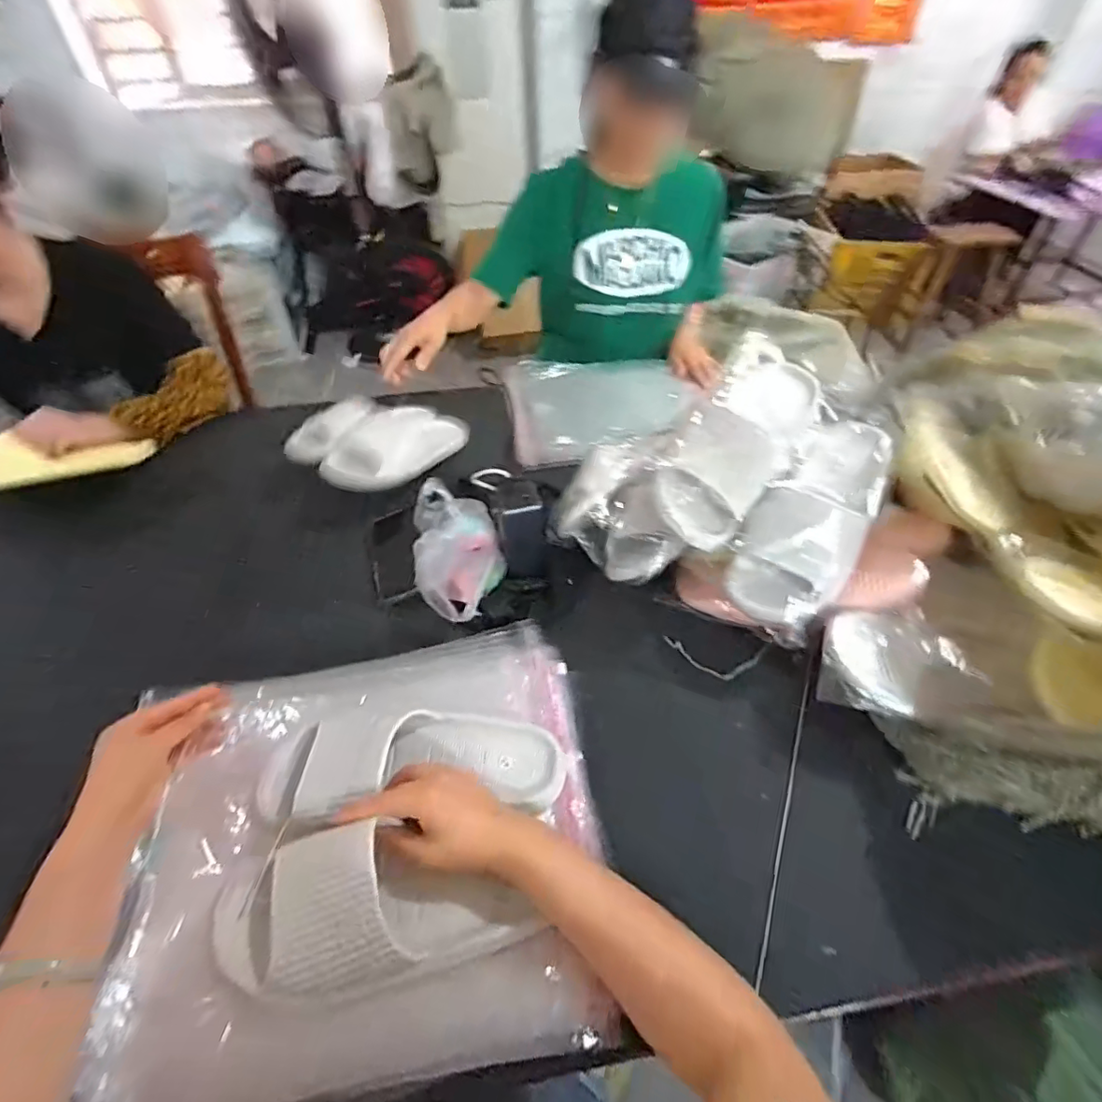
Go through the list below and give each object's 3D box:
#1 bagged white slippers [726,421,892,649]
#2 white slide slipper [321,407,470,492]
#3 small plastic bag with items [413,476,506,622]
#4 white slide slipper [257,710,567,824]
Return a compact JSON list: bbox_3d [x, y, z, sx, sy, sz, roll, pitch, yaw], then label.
[{"bbox_3d":[0.280,-0.041,0.588,0.109,0.090,0.255,26,67,24],"label":"bagged white slippers"},{"bbox_3d":[-0.221,-0.170,0.846,0.086,0.078,0.279,22,34,21],"label":"white slide slipper"},{"bbox_3d":[-0.115,-0.001,0.683,0.105,0.065,0.193,-12,47,-9],"label":"small plastic bag with items"},{"bbox_3d":[-0.126,0.189,0.516,0.277,0.061,0.099,1,46,-6],"label":"white slide slipper"}]

